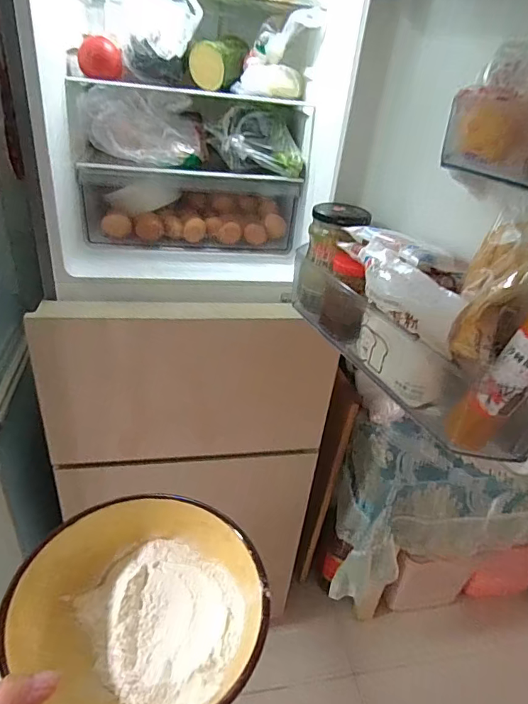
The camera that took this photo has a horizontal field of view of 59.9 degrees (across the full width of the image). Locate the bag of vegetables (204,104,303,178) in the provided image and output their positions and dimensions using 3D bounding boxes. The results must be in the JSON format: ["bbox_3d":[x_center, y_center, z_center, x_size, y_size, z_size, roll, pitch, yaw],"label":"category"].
[{"bbox_3d":[-0.019,-0.427,0.923,0.178,0.104,0.141,-1,33,-14],"label":"bag of vegetables"}]

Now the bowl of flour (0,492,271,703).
[{"bbox_3d":[-0.090,0.190,0.341,0.170,0.054,0.169,6,32,-4],"label":"bowl of flour"}]

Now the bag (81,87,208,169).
[{"bbox_3d":[-0.235,-0.447,0.909,0.230,0.110,0.143,-2,34,-15],"label":"bag"}]

